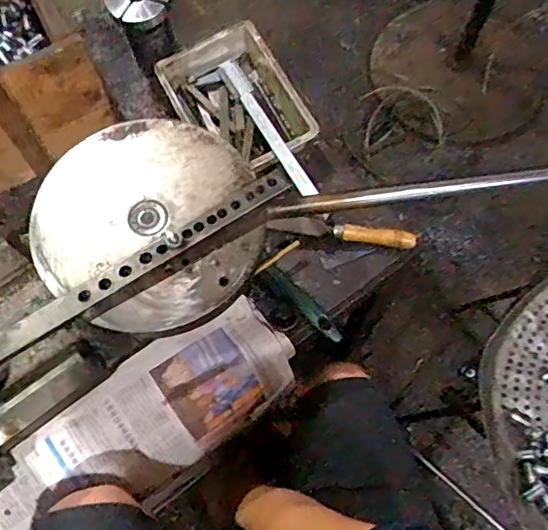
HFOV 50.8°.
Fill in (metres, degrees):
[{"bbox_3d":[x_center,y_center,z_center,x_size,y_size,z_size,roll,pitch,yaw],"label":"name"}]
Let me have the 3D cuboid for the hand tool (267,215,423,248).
[{"bbox_3d":[0.073,-0.034,0.601,0.153,0.028,0.017,7,69,3],"label":"hand tool"}]

